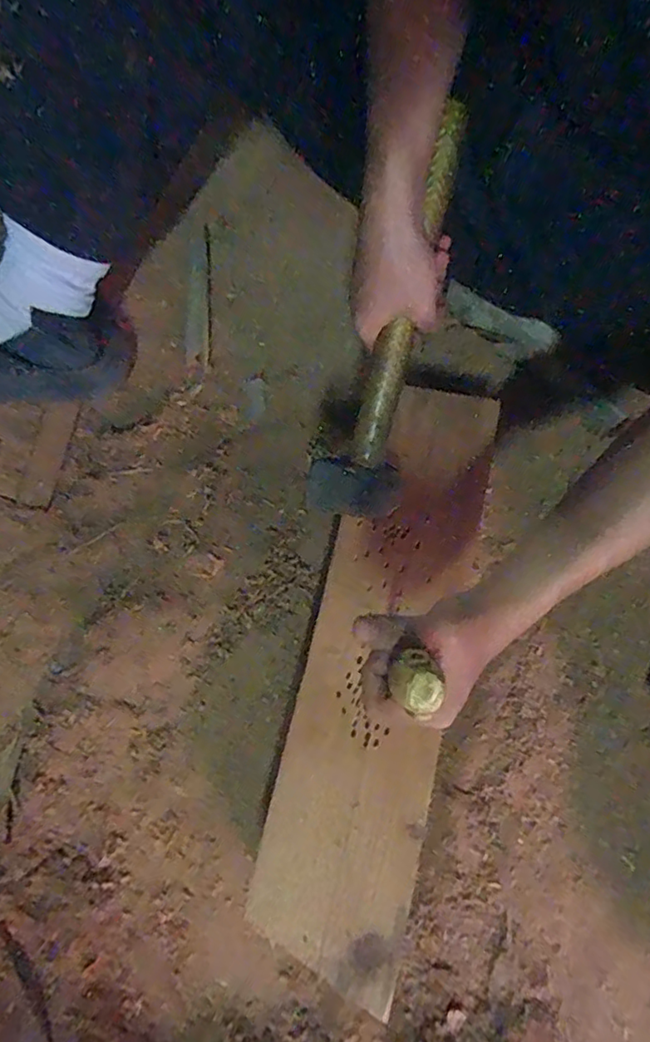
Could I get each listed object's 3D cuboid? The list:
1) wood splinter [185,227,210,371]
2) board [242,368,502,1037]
[{"bbox_3d":[-0.142,-0.247,0.641,0.023,0.008,0.146,3,92,0],"label":"wood splinter"},{"bbox_3d":[0.048,0.111,0.480,0.130,0.022,0.477,16,79,3],"label":"board"}]

